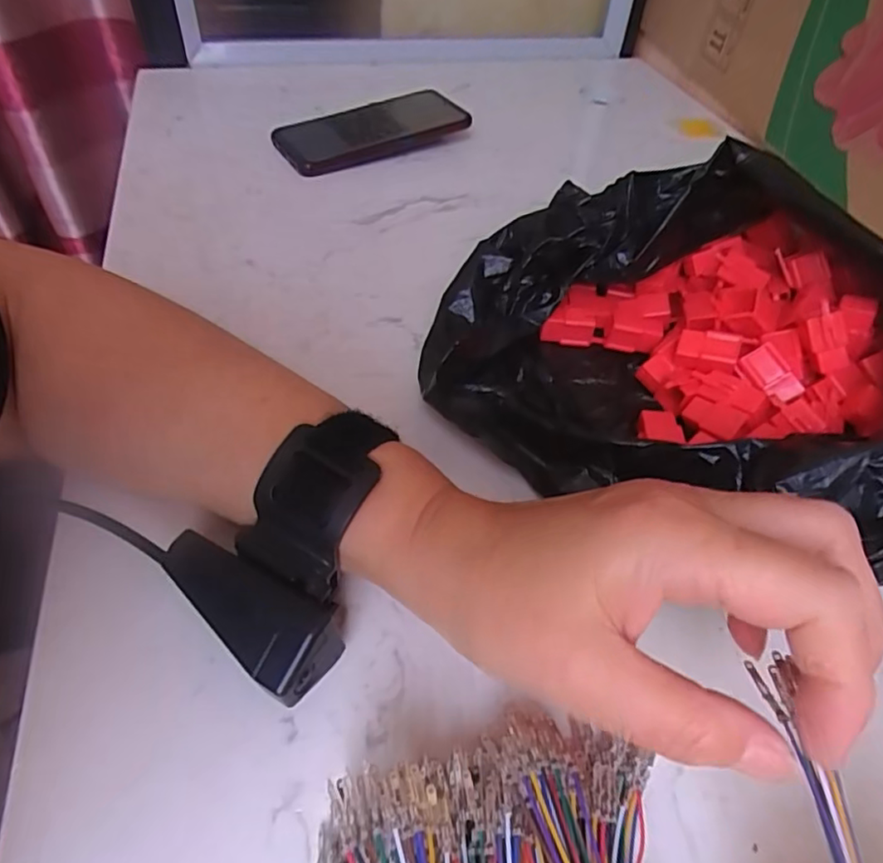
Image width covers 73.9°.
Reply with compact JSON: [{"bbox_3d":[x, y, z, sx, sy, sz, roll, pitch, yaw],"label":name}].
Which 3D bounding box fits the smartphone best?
[{"bbox_3d":[-0.062,-0.258,0.501,0.159,0.016,0.070,-29,60,-21],"label":"smartphone"}]

